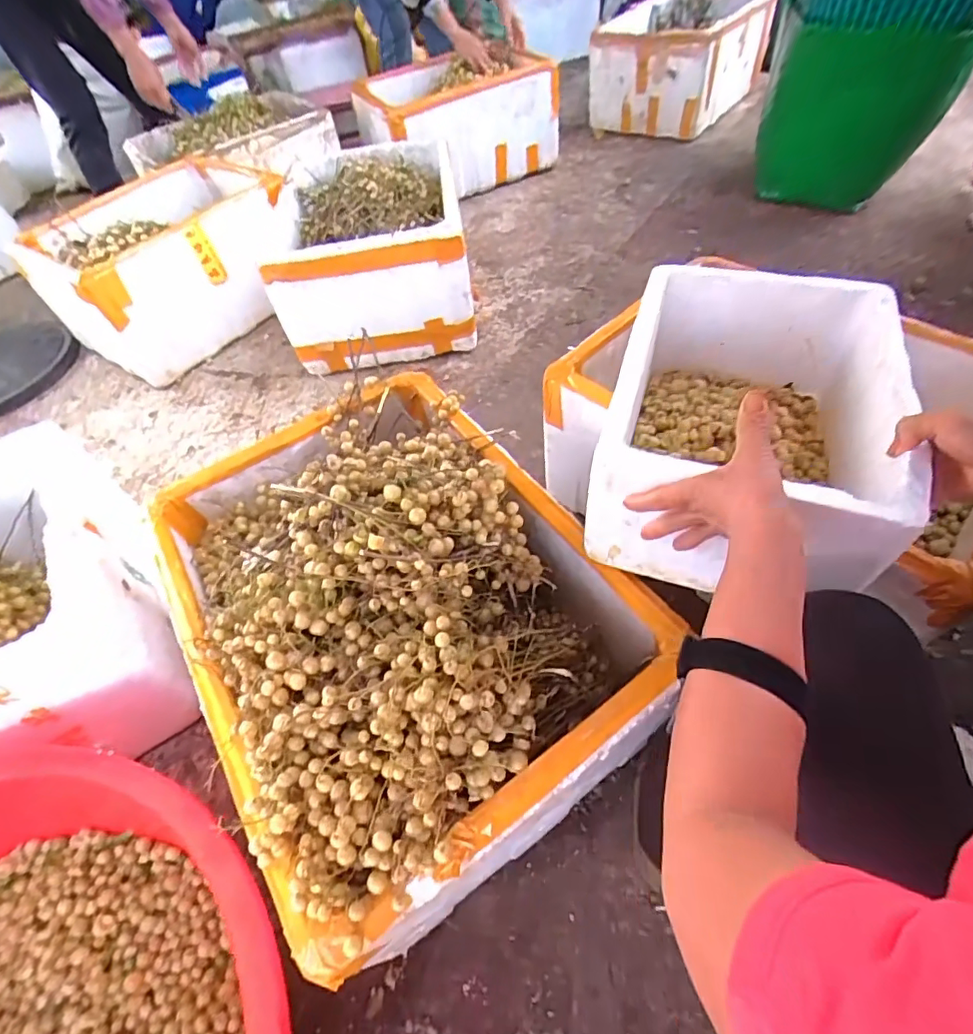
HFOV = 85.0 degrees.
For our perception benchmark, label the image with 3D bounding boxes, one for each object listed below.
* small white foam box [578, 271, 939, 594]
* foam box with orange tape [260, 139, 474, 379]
[{"bbox_3d":[0.269,-0.105,0.568,0.248,0.149,0.329,14,55,14],"label":"small white foam box"},{"bbox_3d":[-0.274,-0.690,1.404,0.445,0.313,0.570,-7,52,3],"label":"foam box with orange tape"}]

